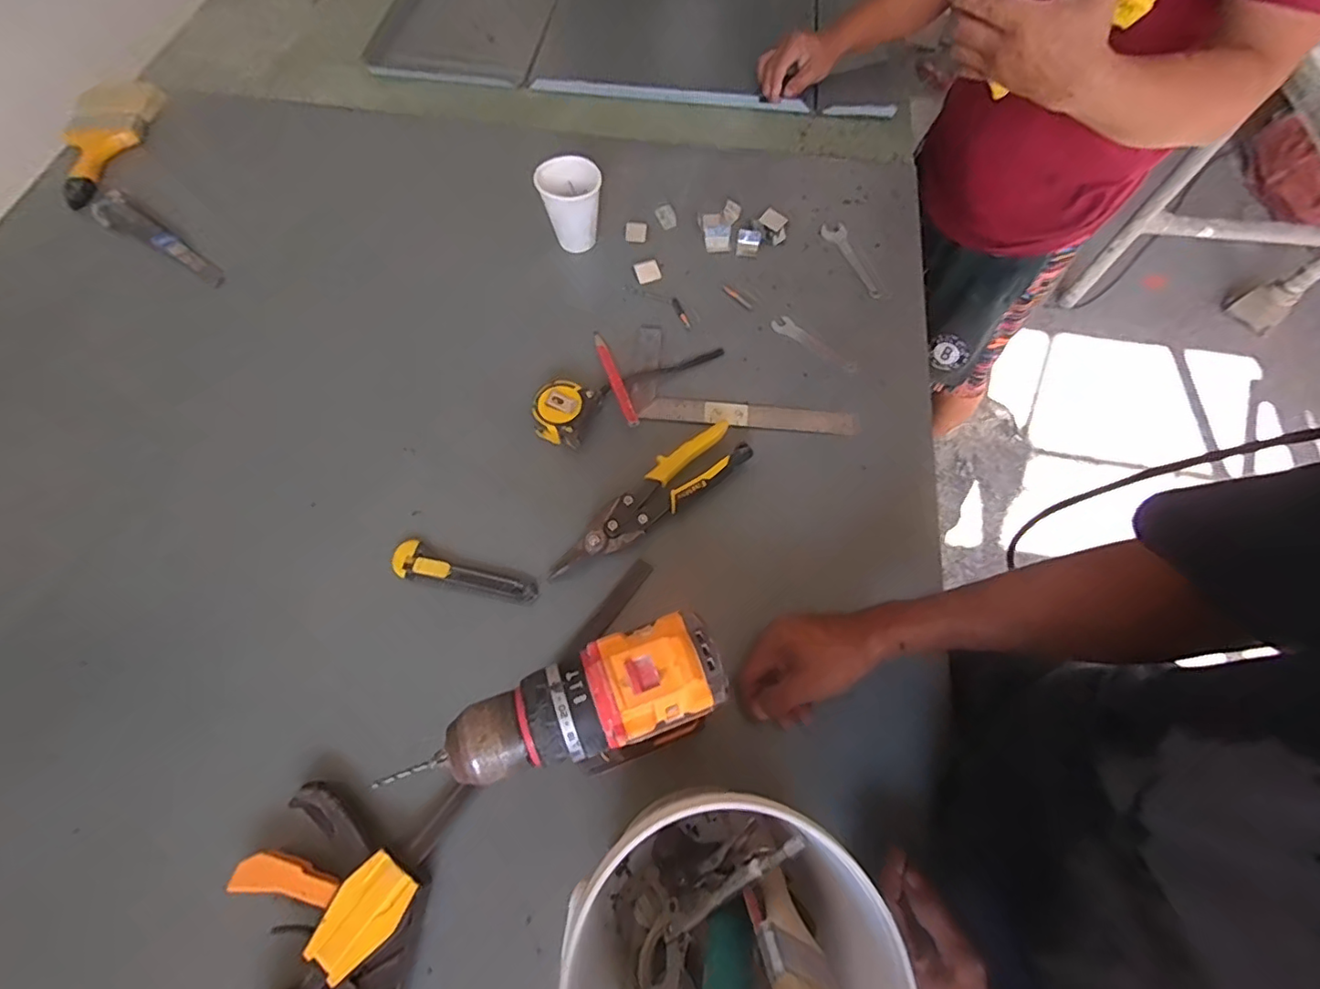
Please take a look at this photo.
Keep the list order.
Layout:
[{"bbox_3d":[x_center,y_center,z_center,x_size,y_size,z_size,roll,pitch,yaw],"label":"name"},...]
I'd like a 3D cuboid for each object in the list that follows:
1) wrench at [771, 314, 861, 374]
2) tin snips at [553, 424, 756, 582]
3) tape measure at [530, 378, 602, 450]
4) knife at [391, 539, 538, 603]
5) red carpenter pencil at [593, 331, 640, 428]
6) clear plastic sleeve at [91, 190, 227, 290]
[{"bbox_3d":[0.189,-0.182,0.684,0.114,0.007,0.026,38,71,16],"label":"wrench"},{"bbox_3d":[-0.011,0.005,0.575,0.236,0.019,0.050,-34,70,-14],"label":"tin snips"},{"bbox_3d":[-0.105,-0.091,0.613,0.062,0.029,0.067,22,68,10],"label":"tape measure"},{"bbox_3d":[-0.191,0.078,0.549,0.143,0.011,0.034,15,66,7],"label":"knife"},{"bbox_3d":[-0.053,-0.137,0.641,0.015,0.013,0.147,-19,67,-8],"label":"red carpenter pencil"},{"bbox_3d":[-0.666,-0.340,0.737,0.230,0.024,0.049,33,70,14],"label":"clear plastic sleeve"}]

